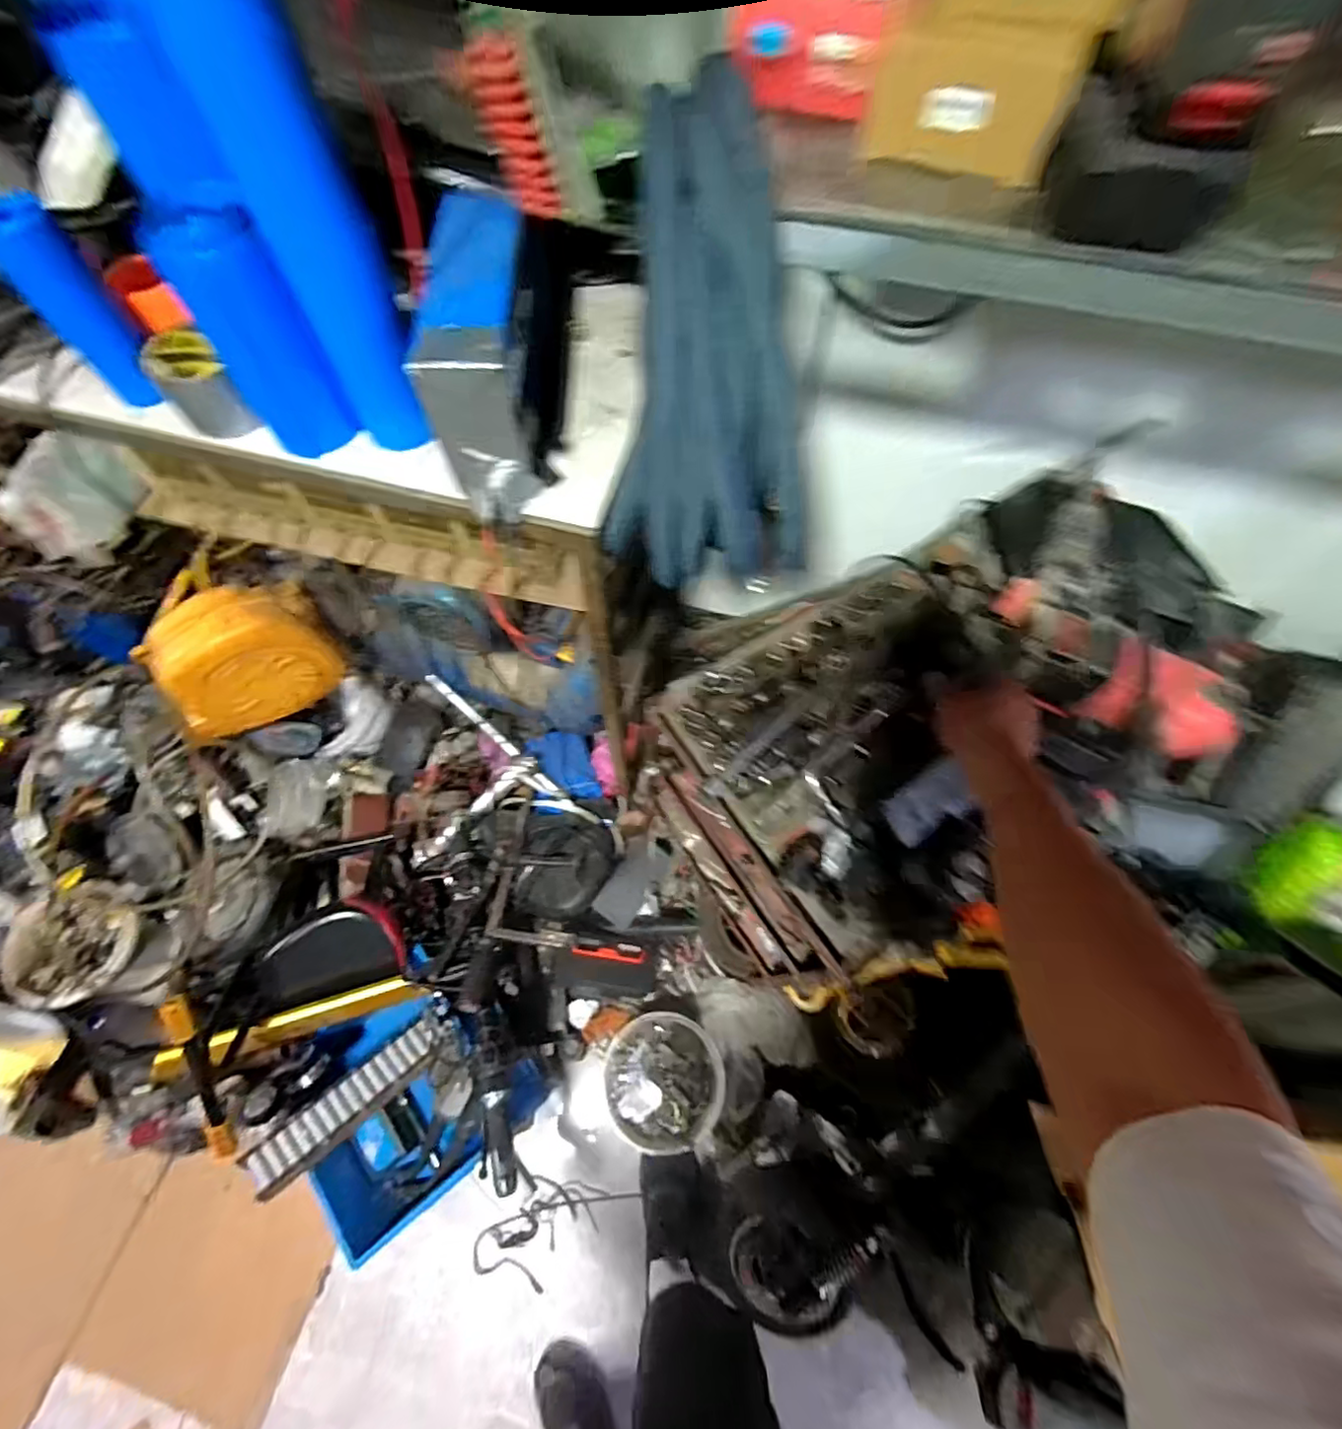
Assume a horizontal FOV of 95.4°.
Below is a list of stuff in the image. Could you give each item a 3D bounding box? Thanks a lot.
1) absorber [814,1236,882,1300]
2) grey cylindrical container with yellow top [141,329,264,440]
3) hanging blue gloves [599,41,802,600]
[{"bbox_3d":[0.278,0.852,0.945,0.037,0.034,0.129,41,105,15],"label":"absorber"},{"bbox_3d":[-0.453,-0.315,0.590,0.057,0.067,0.066,-34,71,-15],"label":"grey cylindrical container with yellow top"},{"bbox_3d":[0.028,-0.254,0.475,0.157,0.335,0.108,-5,38,-4],"label":"hanging blue gloves"}]

